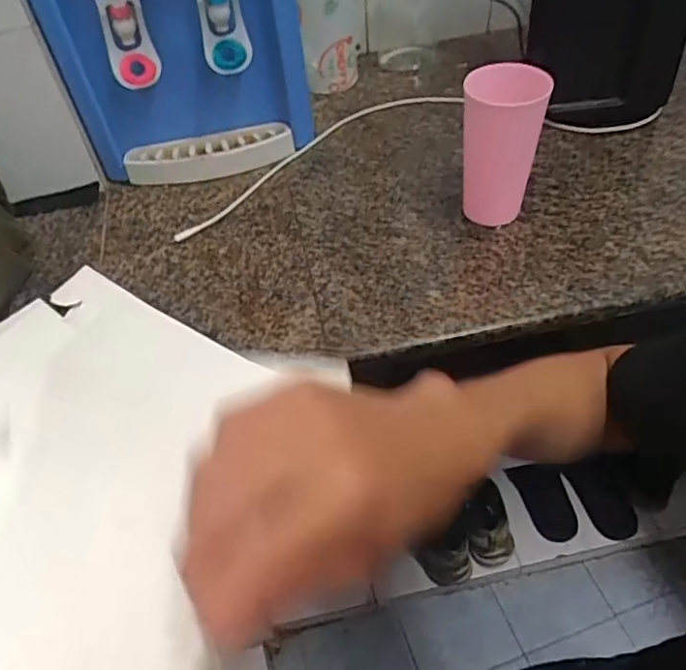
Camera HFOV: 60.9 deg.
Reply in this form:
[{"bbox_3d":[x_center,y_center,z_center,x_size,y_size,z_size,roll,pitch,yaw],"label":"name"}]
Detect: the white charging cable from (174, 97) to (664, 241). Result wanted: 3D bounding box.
[{"bbox_3d":[0.084,-0.266,0.761,0.623,0.021,0.193,-16,49,-9],"label":"white charging cable"}]

